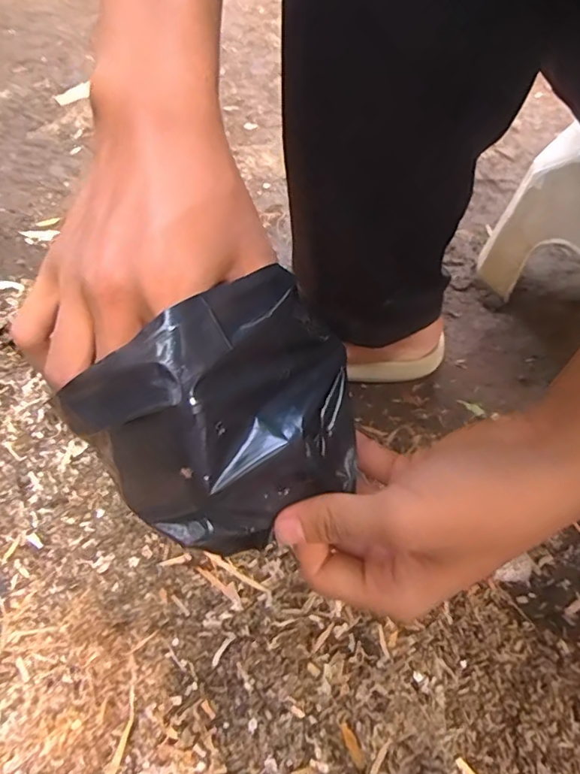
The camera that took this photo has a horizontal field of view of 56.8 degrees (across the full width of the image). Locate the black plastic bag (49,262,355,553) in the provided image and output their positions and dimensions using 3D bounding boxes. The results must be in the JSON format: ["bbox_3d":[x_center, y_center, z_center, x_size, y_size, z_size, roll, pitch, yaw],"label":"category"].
[{"bbox_3d":[-0.021,0.011,0.243,0.113,0.110,0.052,-41,27,-28],"label":"black plastic bag"}]

